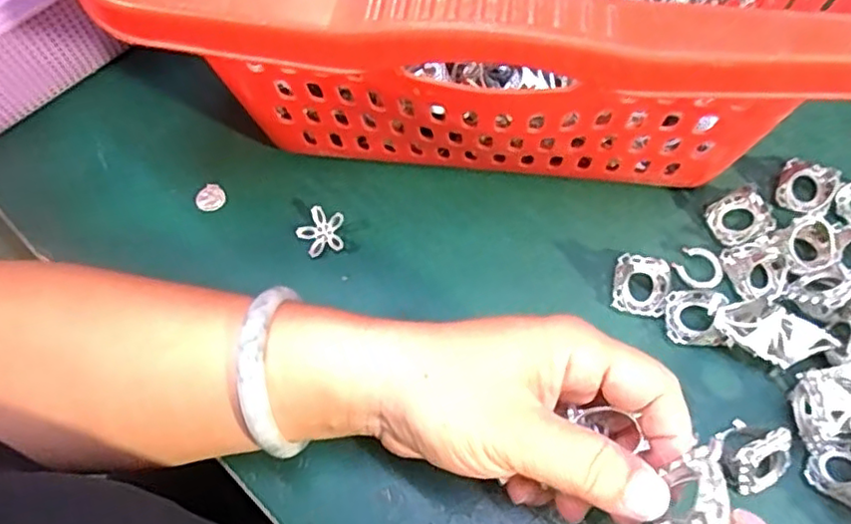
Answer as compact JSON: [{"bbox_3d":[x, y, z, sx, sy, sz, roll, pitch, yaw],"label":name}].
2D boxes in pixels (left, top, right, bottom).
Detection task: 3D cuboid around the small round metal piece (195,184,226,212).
[{"bbox_3d":[-0.116,-0.034,0.349,0.013,0.004,0.016,41,74,19],"label":"small round metal piece"}]

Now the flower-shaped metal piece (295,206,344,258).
[{"bbox_3d":[-0.053,-0.016,0.333,0.023,0.011,0.024,-1,65,3],"label":"flower-shaped metal piece"}]

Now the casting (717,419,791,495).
[{"bbox_3d":[0.137,0.082,0.271,0.029,0.025,0.026,-31,67,-11],"label":"casting"}]

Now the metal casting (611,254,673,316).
[{"bbox_3d":[0.105,0.011,0.314,0.026,0.011,0.028,6,66,6],"label":"metal casting"}]

